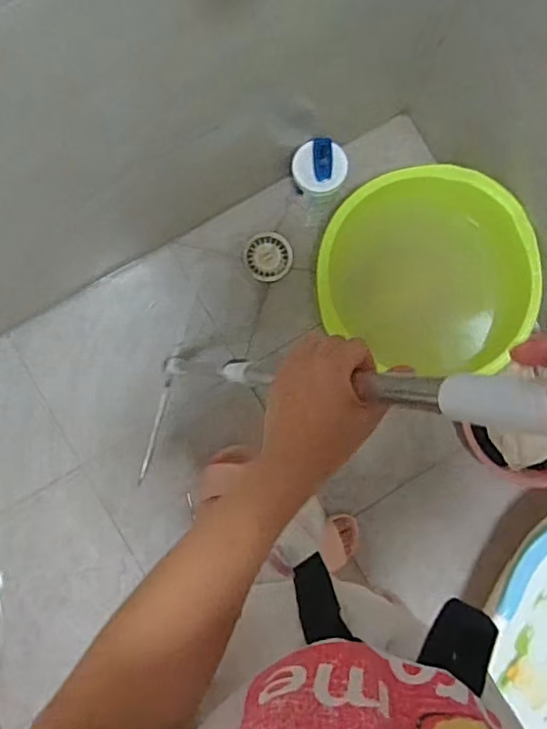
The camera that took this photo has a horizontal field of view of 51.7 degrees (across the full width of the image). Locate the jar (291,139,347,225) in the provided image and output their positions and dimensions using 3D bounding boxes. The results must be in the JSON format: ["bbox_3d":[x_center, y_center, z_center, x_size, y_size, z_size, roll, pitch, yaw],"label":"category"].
[{"bbox_3d":[0.097,-0.418,1.254,0.113,0.133,0.120,0,85,-3],"label":"jar"}]

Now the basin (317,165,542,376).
[{"bbox_3d":[0.312,-0.178,1.219,0.450,0.214,0.421,-4,85,-3],"label":"basin"}]

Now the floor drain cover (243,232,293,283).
[{"bbox_3d":[-0.011,-0.245,1.292,0.114,0.011,0.110,-8,99,-15],"label":"floor drain cover"}]

